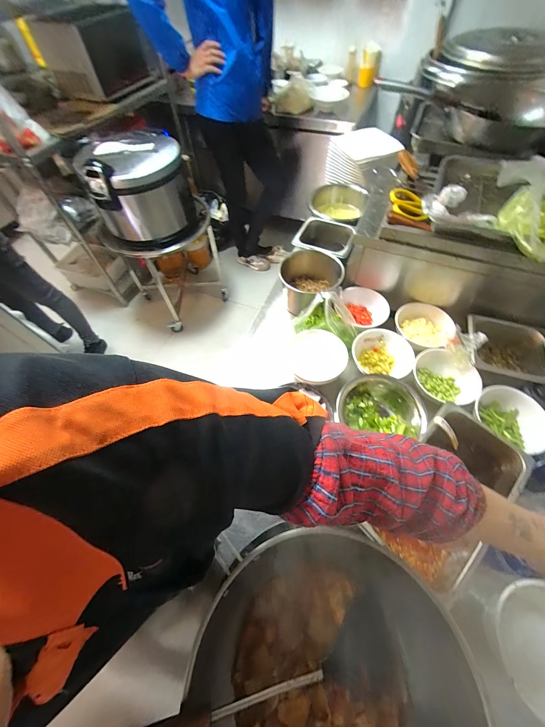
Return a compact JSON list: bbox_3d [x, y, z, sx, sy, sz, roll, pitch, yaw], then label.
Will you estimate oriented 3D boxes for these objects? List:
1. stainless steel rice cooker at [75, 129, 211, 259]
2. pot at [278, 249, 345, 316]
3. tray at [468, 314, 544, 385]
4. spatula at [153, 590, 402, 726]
[{"bbox_3d":[-0.600,-0.789,1.298,0.477,0.411,0.439,-1,59,1],"label":"stainless steel rice cooker"},{"bbox_3d":[0.116,-0.248,0.811,0.180,0.114,0.149,-5,59,-1],"label":"pot"},{"bbox_3d":[0.555,-0.023,0.649,0.172,0.078,0.158,13,61,10],"label":"tray"},{"bbox_3d":[-0.011,0.389,0.317,0.344,0.076,0.090,-3,58,-21],"label":"spatula"}]

